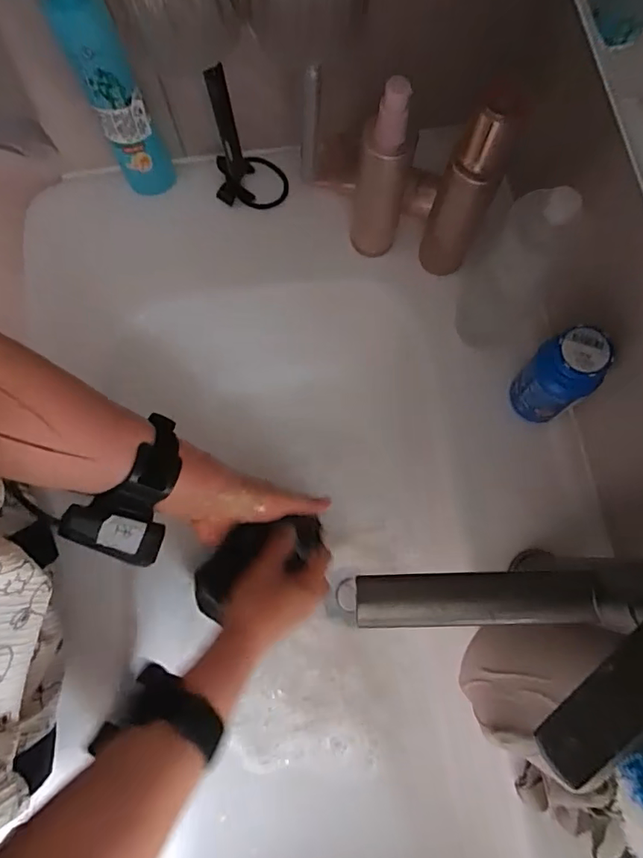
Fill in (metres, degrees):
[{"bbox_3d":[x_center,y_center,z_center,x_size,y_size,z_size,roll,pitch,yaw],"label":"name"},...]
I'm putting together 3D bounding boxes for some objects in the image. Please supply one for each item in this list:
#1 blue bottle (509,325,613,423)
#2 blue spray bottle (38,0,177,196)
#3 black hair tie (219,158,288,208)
[{"bbox_3d":[0.181,-0.037,0.389,0.039,0.105,0.045,-27,78,-7],"label":"blue bottle"},{"bbox_3d":[-0.166,-0.268,0.397,0.042,0.214,0.034,-18,77,-5],"label":"blue spray bottle"},{"bbox_3d":[-0.068,-0.246,0.489,0.068,0.017,0.056,-2,76,-1],"label":"black hair tie"}]

